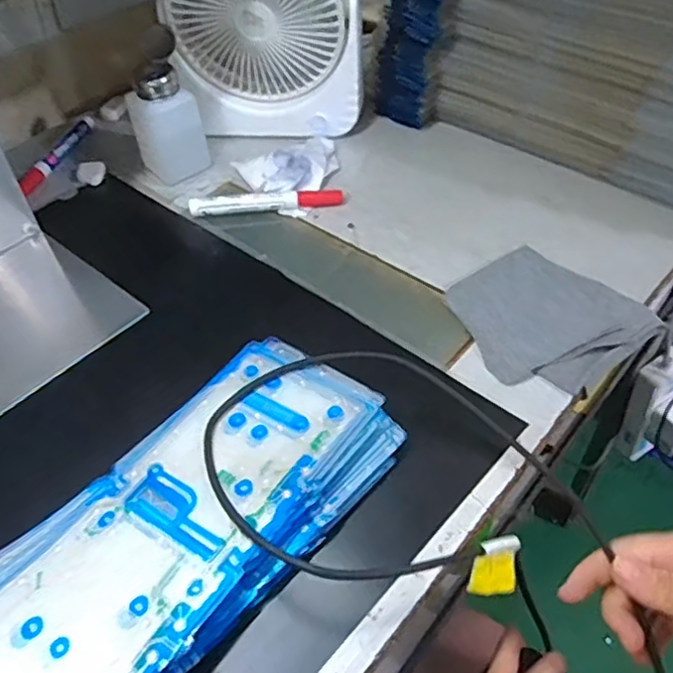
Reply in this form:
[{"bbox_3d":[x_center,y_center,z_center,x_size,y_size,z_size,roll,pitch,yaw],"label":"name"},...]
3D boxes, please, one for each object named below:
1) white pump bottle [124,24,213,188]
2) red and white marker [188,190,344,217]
[{"bbox_3d":[-0.163,-0.212,0.600,0.059,0.118,0.057,-25,51,-18],"label":"white pump bottle"},{"bbox_3d":[-0.063,-0.121,0.580,0.138,0.017,0.020,-7,47,-3],"label":"red and white marker"}]

